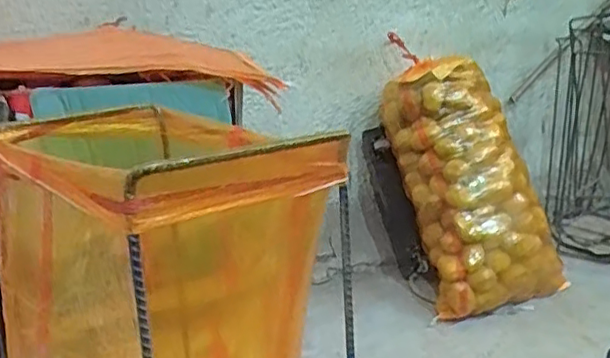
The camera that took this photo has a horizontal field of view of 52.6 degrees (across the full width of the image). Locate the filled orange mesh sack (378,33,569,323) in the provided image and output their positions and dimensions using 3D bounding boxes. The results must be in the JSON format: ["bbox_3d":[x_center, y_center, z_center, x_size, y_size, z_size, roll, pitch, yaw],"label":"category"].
[{"bbox_3d":[0.409,-0.033,1.608,0.353,0.759,0.228,-12,-11,-33],"label":"filled orange mesh sack"}]

